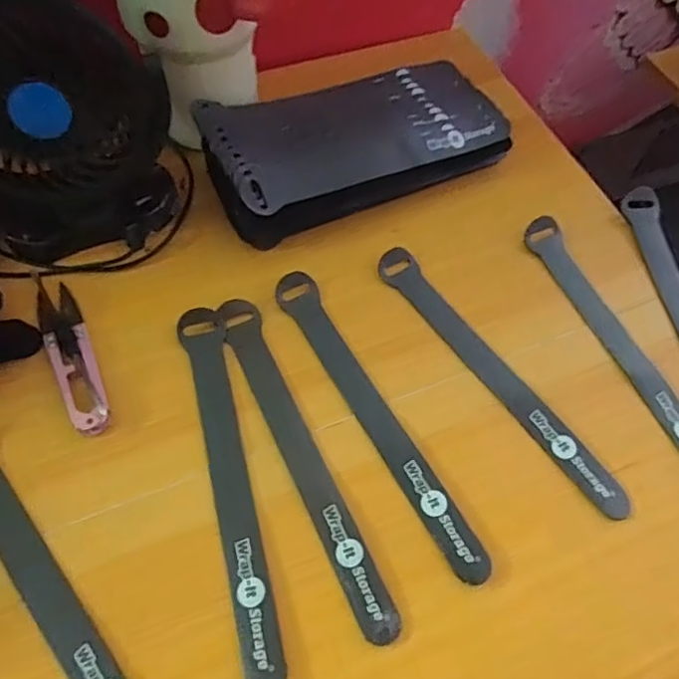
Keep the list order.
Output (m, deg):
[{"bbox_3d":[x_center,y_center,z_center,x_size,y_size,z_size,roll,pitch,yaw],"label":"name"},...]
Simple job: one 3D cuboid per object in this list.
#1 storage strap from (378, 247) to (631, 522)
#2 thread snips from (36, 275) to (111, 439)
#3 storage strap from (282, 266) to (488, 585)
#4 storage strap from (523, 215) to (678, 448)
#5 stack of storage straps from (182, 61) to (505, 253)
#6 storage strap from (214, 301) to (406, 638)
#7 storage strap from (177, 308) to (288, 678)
[{"bbox_3d":[0.088,0.019,0.330,0.023,0.005,0.195,-29,67,-18],"label":"storage strap"},{"bbox_3d":[-0.151,0.006,0.321,0.022,0.010,0.102,-23,65,-16],"label":"thread snips"},{"bbox_3d":[0.018,0.039,0.312,0.024,0.010,0.193,-26,64,-15],"label":"storage strap"},{"bbox_3d":[0.170,0.003,0.341,0.022,0.009,0.194,-24,65,-8],"label":"storage strap"},{"bbox_3d":[0.009,-0.132,0.386,0.201,0.043,0.098,-27,66,-17],"label":"stack of storage straps"},{"bbox_3d":[-0.021,0.058,0.302,0.020,0.004,0.196,-21,64,-15],"label":"storage strap"},{"bbox_3d":[-0.056,0.069,0.294,0.023,0.005,0.196,-13,63,-11],"label":"storage strap"}]

